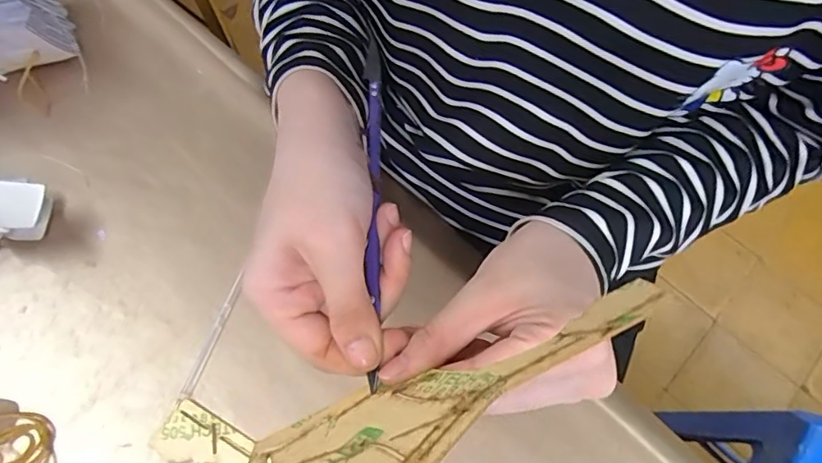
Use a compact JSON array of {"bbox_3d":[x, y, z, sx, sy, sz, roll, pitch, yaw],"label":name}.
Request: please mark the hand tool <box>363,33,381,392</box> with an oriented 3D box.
[{"bbox_3d":[-0.019,-0.022,0.269,0.006,0.005,0.192,0,65,-2],"label":"hand tool"}]

